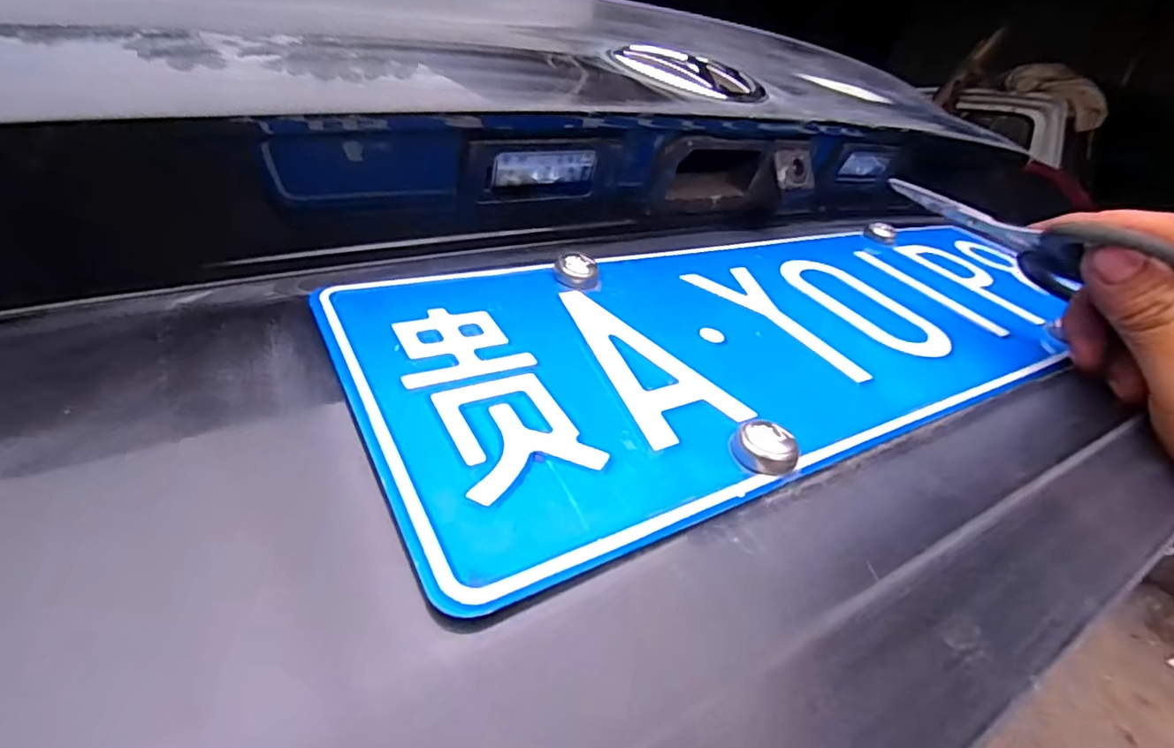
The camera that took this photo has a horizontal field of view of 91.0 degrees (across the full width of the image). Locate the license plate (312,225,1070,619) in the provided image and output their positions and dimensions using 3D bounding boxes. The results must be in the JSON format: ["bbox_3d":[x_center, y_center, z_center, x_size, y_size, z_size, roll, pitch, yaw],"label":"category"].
[{"bbox_3d":[0.091,-0.025,0.248,0.362,0.008,0.126,-12,43,-31],"label":"license plate"}]

